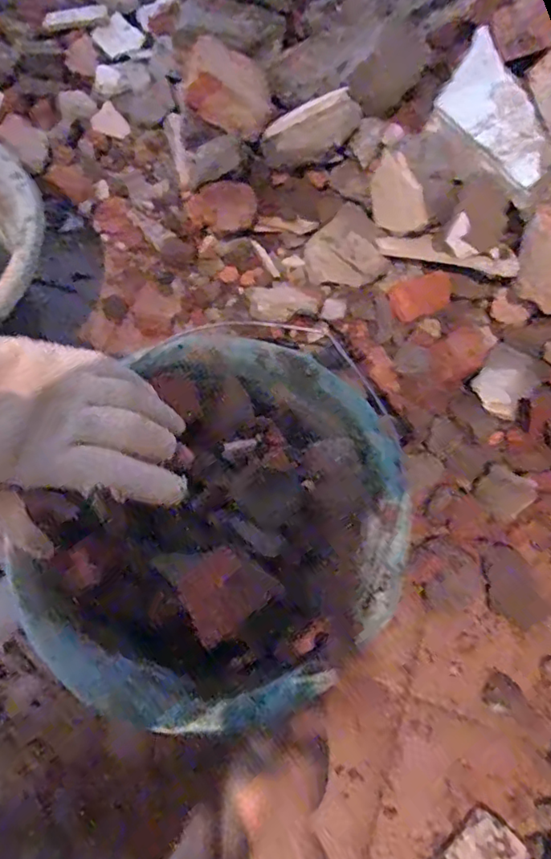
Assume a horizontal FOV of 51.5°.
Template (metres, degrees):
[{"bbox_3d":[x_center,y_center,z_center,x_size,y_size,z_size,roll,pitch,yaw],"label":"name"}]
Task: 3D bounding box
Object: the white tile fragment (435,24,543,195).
[{"bbox_3d":[0.200,-0.290,0.531,0.008,0.065,0.152,-2,66,-49],"label":"white tile fragment"}]

